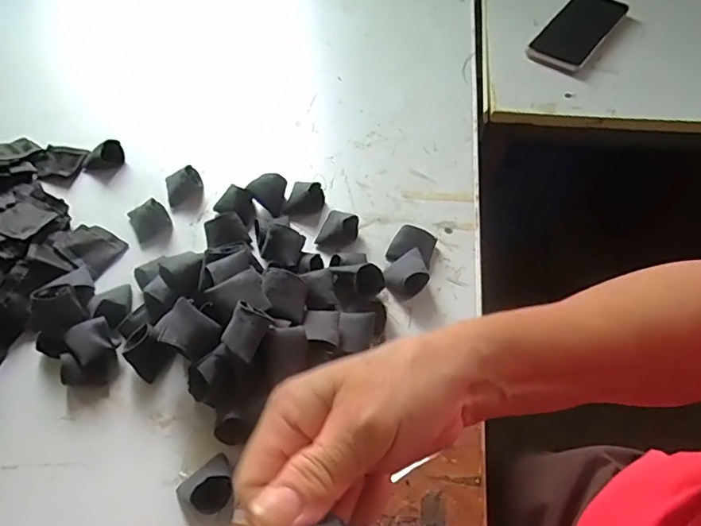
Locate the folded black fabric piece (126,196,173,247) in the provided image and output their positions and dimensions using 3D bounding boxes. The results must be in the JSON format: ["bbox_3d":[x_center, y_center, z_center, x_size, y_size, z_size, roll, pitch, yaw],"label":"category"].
[{"bbox_3d":[-0.206,-0.045,0.537,0.036,0.023,0.037,-28,60,-15],"label":"folded black fabric piece"}]

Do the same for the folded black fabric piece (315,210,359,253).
[{"bbox_3d":[-0.013,-0.035,0.519,0.035,0.027,0.047,15,59,12],"label":"folded black fabric piece"}]

